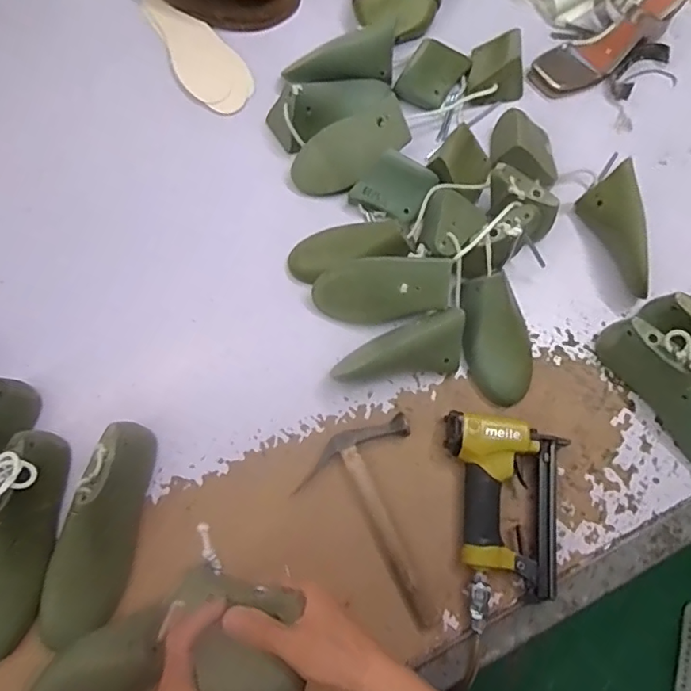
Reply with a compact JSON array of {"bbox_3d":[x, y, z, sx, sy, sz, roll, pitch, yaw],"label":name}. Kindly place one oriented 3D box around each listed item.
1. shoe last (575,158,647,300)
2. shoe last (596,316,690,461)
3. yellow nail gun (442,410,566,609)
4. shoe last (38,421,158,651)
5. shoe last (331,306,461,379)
[{"bbox_3d":[0.369,-0.148,0.704,0.054,0.082,0.167,-16,74,-4],"label":"shoe last"},{"bbox_3d":[0.406,0.071,0.640,0.239,0.079,0.064,42,77,10],"label":"shoe last"},{"bbox_3d":[0.176,0.181,0.625,0.136,0.048,0.187,11,73,2],"label":"yellow nail gun"},{"bbox_3d":[-0.269,0.204,0.588,0.073,0.073,0.240,15,74,3],"label":"shoe last"},{"bbox_3d":[0.065,0.001,0.662,0.159,0.075,0.071,-7,74,-4],"label":"shoe last"}]

